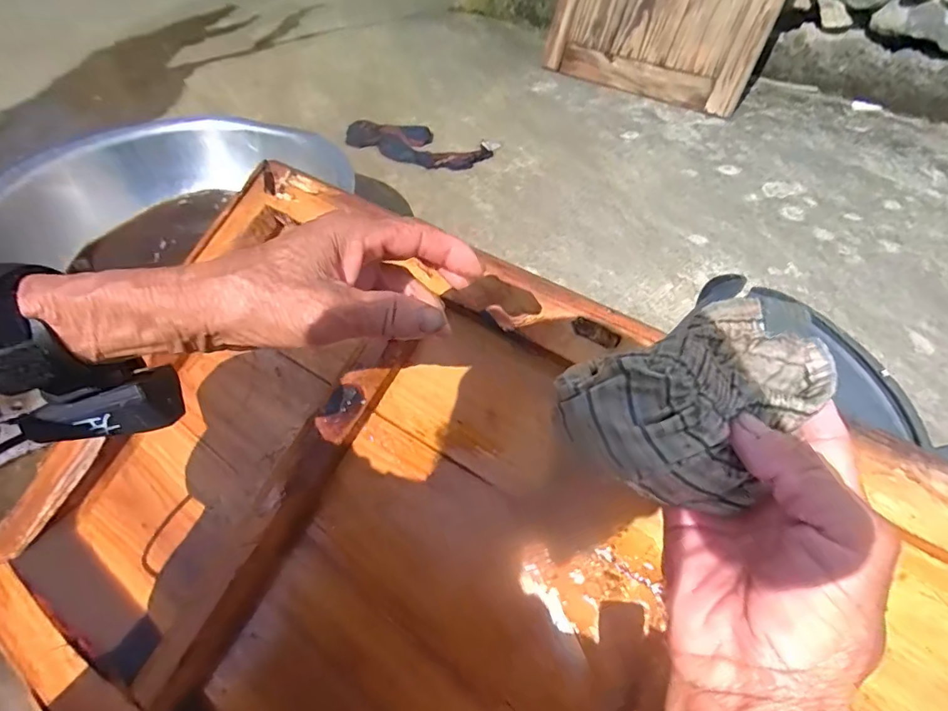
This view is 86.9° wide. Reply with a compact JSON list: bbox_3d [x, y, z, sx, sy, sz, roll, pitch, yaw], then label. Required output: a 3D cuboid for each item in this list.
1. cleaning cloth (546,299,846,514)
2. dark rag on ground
[{"bbox_3d":[0.094,0.021,0.202,0.117,0.040,0.071,-22,88,-15],"label":"cleaning cloth"},{"bbox_3d":[-0.112,-0.425,1.000,0.280,0.024,0.110,17,52,12],"label":"dark rag on ground"}]

